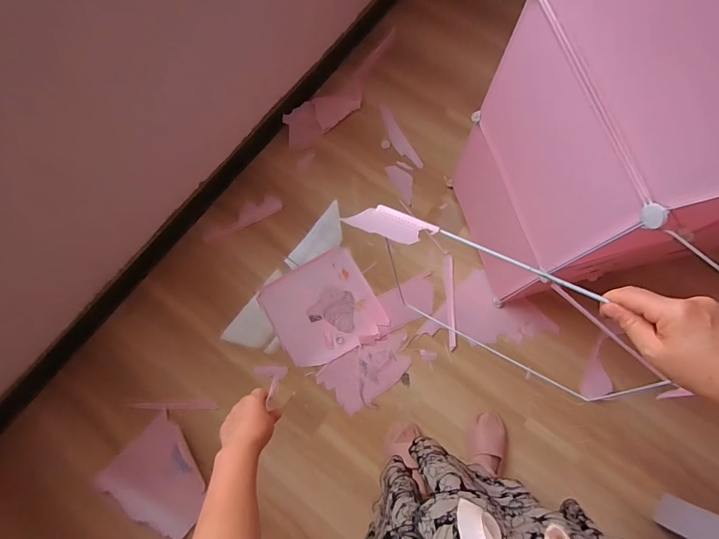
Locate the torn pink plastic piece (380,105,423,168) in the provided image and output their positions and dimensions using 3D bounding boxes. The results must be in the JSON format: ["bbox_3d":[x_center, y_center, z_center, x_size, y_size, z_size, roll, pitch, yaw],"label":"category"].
[{"bbox_3d":[0.150,-0.521,1.429,0.072,0.012,0.321,-17,68,-13],"label":"torn pink plastic piece"}]

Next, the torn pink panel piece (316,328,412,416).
[{"bbox_3d":[0.034,0.310,1.166,0.297,0.009,0.161,-35,76,-10],"label":"torn pink panel piece"}]

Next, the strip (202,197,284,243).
[{"bbox_3d":[-0.422,-0.190,1.311,0.291,0.008,0.079,-29,76,-14],"label":"strip"}]

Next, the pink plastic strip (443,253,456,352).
[{"bbox_3d":[0.302,0.104,1.221,0.034,0.018,0.314,1,73,0],"label":"pink plastic strip"}]

